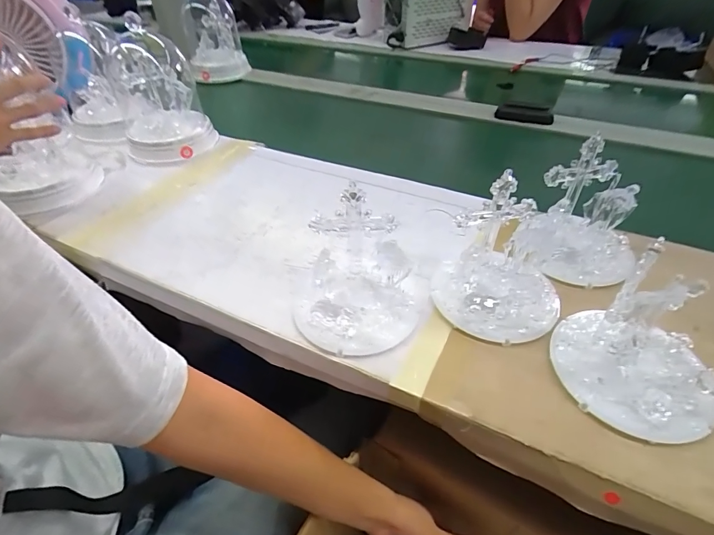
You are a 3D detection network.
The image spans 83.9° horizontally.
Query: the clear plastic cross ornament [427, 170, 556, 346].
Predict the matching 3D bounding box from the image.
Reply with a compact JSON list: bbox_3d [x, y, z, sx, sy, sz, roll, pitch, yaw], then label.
[{"bbox_3d":[0.145,-0.011,0.383,0.118,0.119,0.119,-1,45,1],"label":"clear plastic cross ornament"}]

